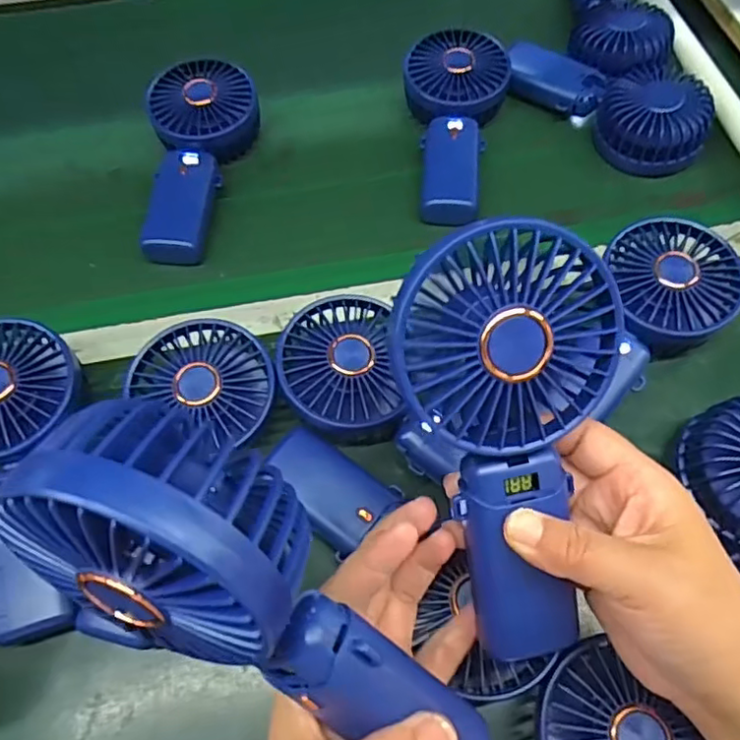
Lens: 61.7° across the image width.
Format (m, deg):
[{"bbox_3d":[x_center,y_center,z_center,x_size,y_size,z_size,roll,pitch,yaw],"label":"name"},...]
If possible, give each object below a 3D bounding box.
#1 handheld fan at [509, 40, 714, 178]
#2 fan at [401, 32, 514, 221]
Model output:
[{"bbox_3d":[0.201,-0.232,0.520,0.173,0.045,0.081,39,69,19],"label":"handheld fan"},{"bbox_3d":[0.068,-0.201,0.510,0.085,0.044,0.182,5,62,3],"label":"fan"}]

